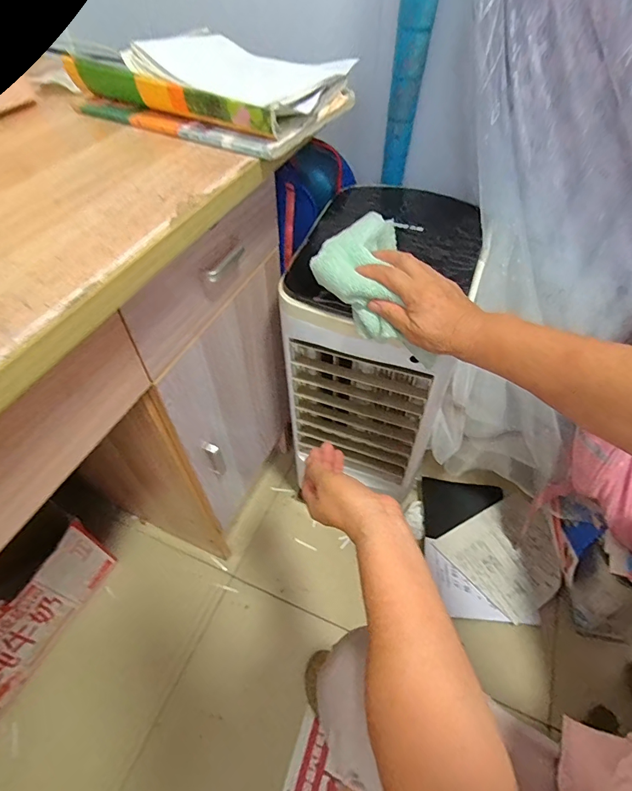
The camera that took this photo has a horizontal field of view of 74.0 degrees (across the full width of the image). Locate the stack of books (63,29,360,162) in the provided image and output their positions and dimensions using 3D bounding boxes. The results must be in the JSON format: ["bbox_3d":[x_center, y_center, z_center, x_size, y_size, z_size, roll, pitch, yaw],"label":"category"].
[{"bbox_3d":[-0.100,-0.359,0.471,0.260,0.049,0.229,24,54,18],"label":"stack of books"}]

